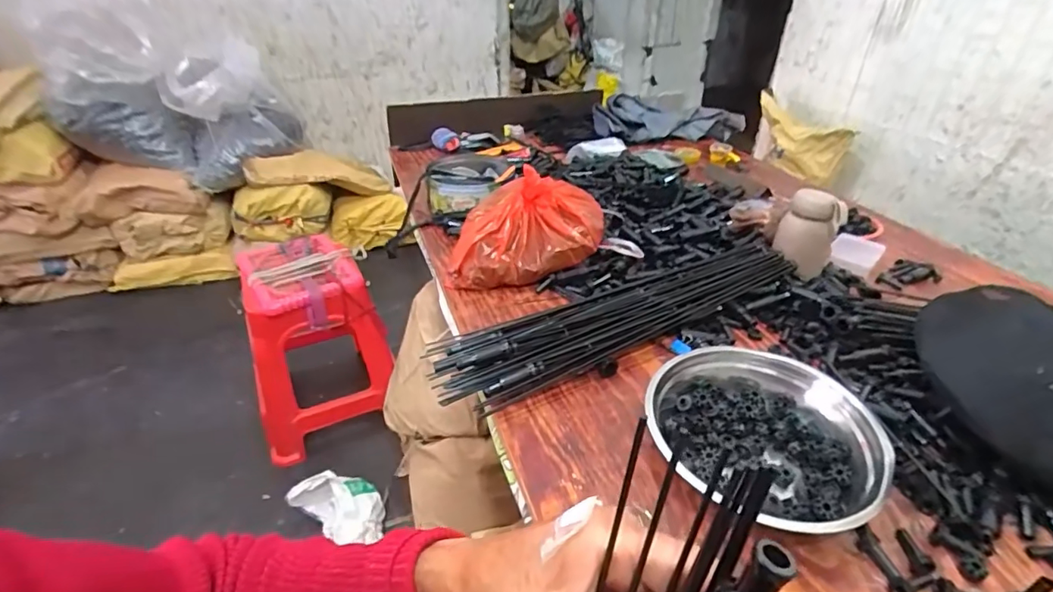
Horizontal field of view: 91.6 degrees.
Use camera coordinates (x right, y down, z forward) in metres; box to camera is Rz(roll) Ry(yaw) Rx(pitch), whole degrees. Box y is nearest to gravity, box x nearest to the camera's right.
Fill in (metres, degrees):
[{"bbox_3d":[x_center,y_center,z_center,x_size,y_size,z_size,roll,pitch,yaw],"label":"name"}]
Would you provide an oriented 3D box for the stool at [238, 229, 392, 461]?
[{"bbox_3d":[-0.602,0.133,1.482,0.360,0.481,0.348,-12,36,-18],"label":"stool"}]

